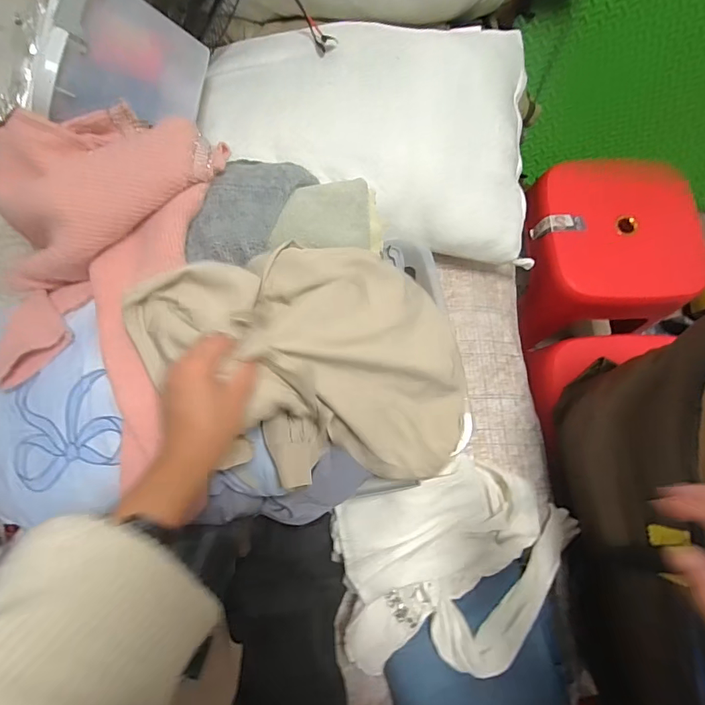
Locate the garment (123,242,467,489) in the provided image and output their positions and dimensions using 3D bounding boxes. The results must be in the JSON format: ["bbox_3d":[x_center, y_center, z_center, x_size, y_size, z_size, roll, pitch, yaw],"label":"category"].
[{"bbox_3d":[-0.043,0.016,0.483,0.349,0.154,0.254,-8,76,-4],"label":"garment"}]

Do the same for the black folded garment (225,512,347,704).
[{"bbox_3d":[-0.089,0.383,0.619,0.149,0.063,0.276,0,75,-2],"label":"black folded garment"}]

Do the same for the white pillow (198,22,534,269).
[{"bbox_3d":[0.034,-0.333,0.700,0.506,0.110,0.369,-2,76,-3],"label":"white pillow"}]

